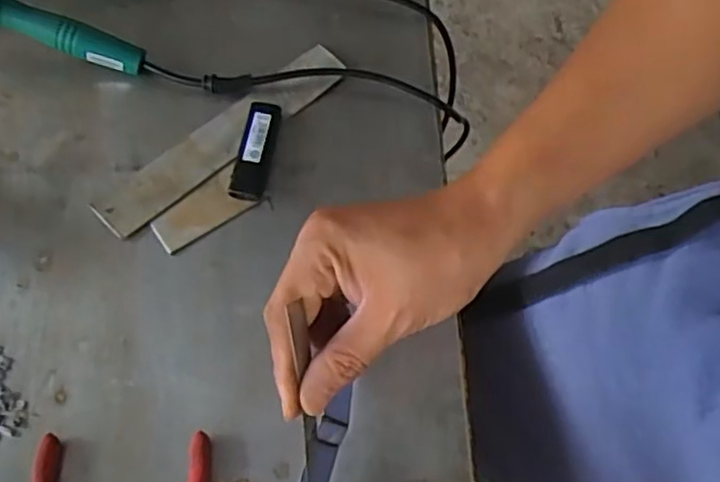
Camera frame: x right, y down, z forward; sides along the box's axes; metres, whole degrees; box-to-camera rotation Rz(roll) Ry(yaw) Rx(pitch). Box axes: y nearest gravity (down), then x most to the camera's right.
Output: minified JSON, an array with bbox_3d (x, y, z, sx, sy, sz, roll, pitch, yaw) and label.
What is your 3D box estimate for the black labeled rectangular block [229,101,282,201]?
[{"bbox_3d":[-0.077,-0.068,0.510,0.026,0.012,0.077,9,65,1],"label":"black labeled rectangular block"}]

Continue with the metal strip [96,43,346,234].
[{"bbox_3d":[-0.099,-0.080,0.517,0.211,0.008,0.038,-40,74,-19],"label":"metal strip"}]

